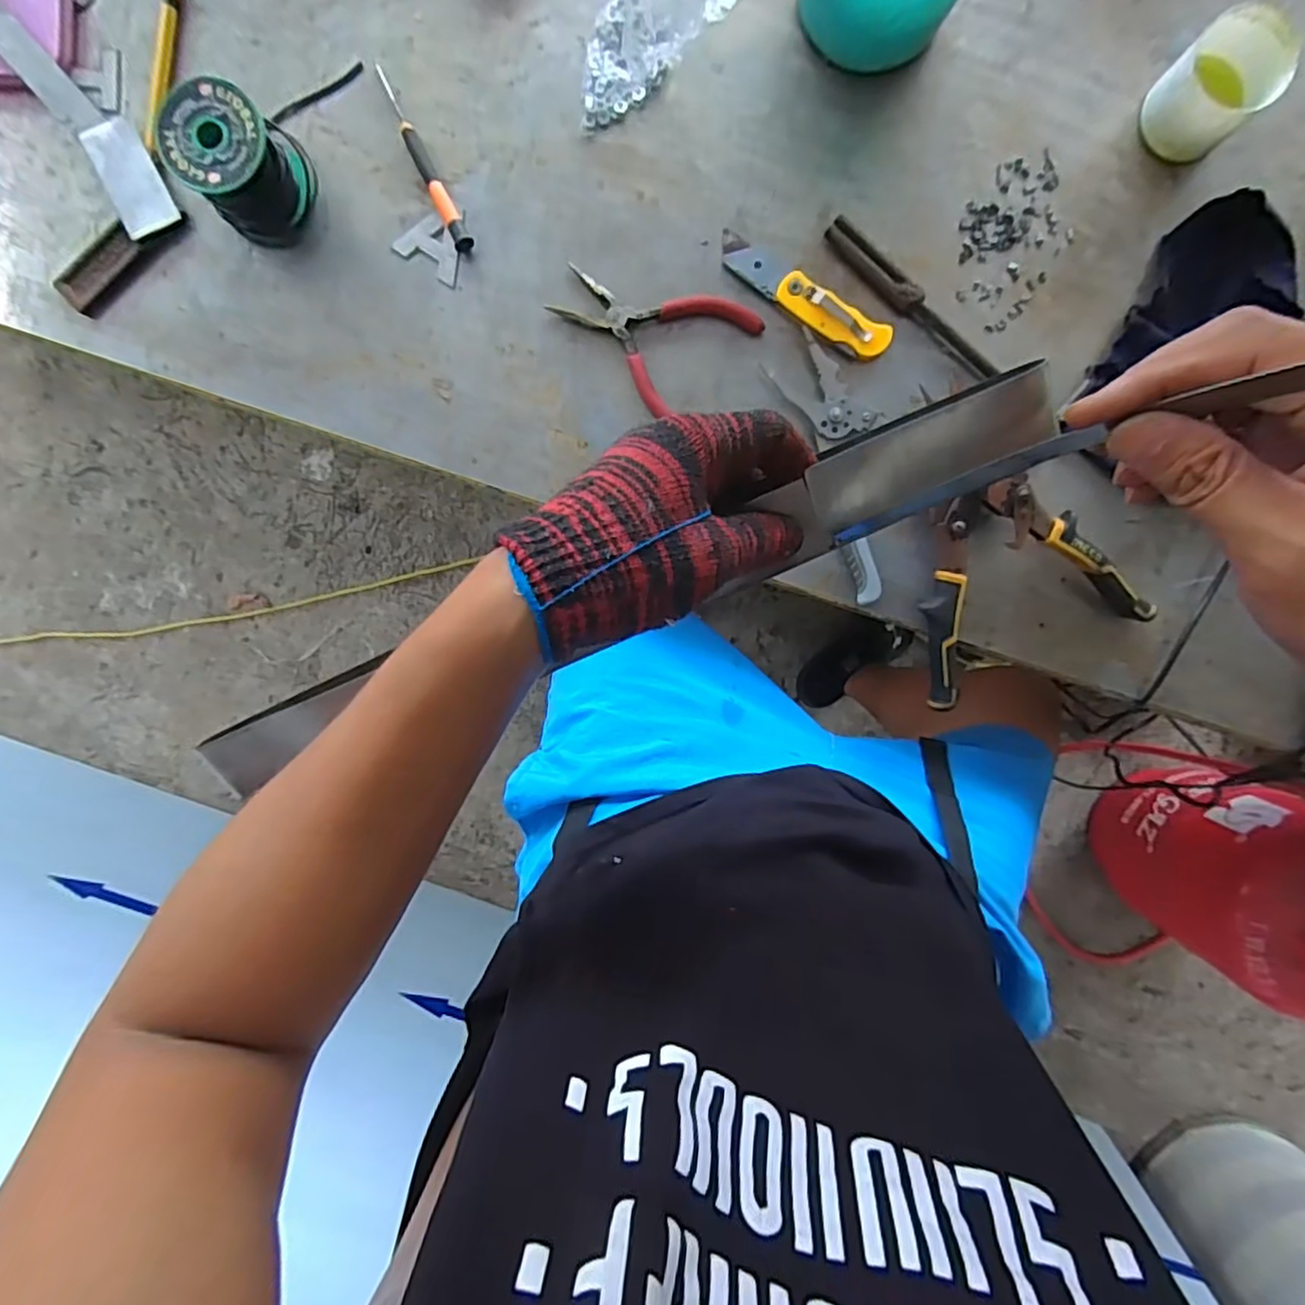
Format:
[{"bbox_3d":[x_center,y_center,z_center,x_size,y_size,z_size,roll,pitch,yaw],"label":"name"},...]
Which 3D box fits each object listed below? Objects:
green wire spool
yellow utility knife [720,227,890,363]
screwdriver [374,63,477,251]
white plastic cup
[{"bbox_3d":[-0.286,-0.341,0.460,0.075,0.068,0.067,-44,92,4],"label":"green wire spool"},{"bbox_3d":[0.111,-0.262,0.487,0.143,0.011,0.029,32,94,-1],"label":"yellow utility knife"},{"bbox_3d":[-0.170,-0.364,0.484,0.013,0.009,0.140,-27,93,3],"label":"screwdriver"},{"bbox_3d":[0.385,-0.386,0.452,0.063,0.056,0.062,0,94,1],"label":"white plastic cup"}]

